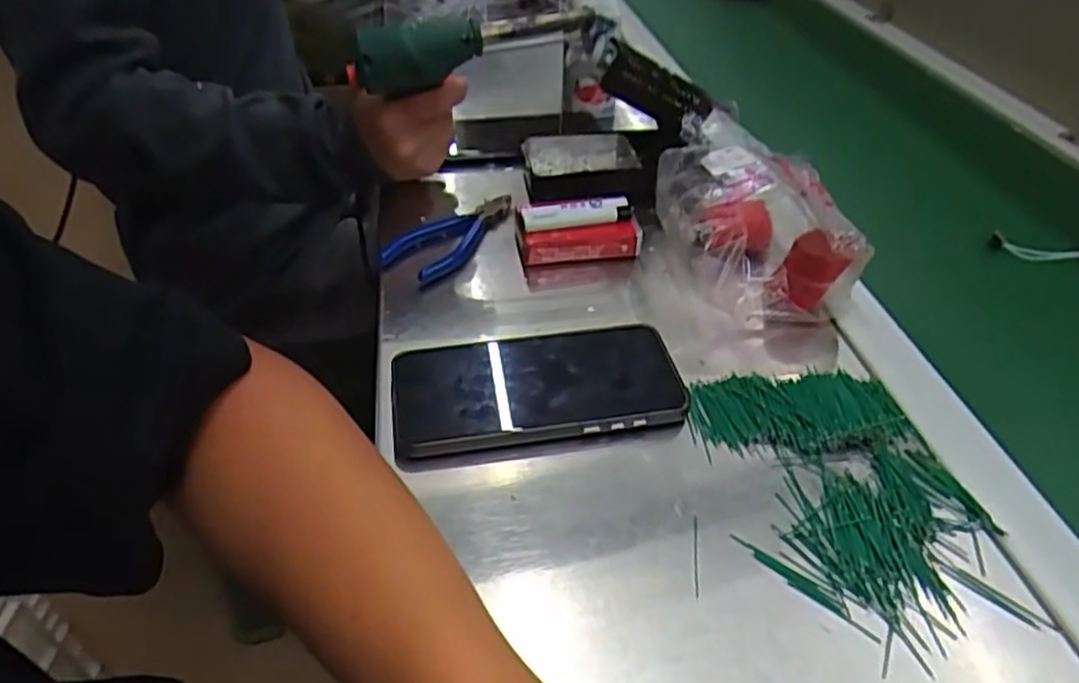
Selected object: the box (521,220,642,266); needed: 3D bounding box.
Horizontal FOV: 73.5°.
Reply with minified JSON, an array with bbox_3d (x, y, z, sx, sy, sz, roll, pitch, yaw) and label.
[{"bbox_3d":[0.032,-0.070,0.531,0.087,0.026,0.017,-4,41,-8],"label":"box"}]

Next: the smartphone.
[{"bbox_3d":[-0.003,0.024,0.416,0.160,0.016,0.090,-9,42,-13],"label":"smartphone"}]

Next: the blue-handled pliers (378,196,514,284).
[{"bbox_3d":[-0.072,-0.083,0.553,0.054,0.019,0.116,17,42,16],"label":"blue-handled pliers"}]

